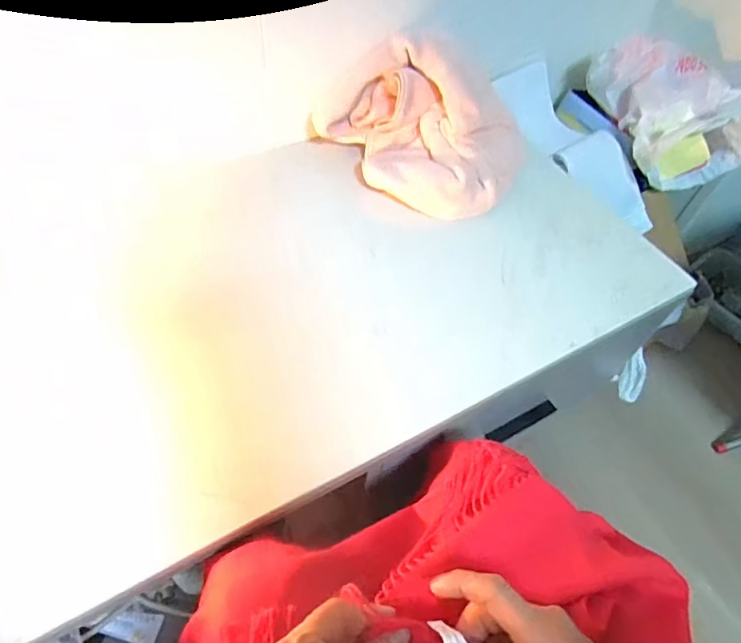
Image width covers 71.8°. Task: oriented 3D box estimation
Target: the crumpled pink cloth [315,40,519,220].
[{"bbox_3d":[0.065,-0.277,0.703,0.290,0.154,0.155,17,54,7],"label":"crumpled pink cloth"}]

